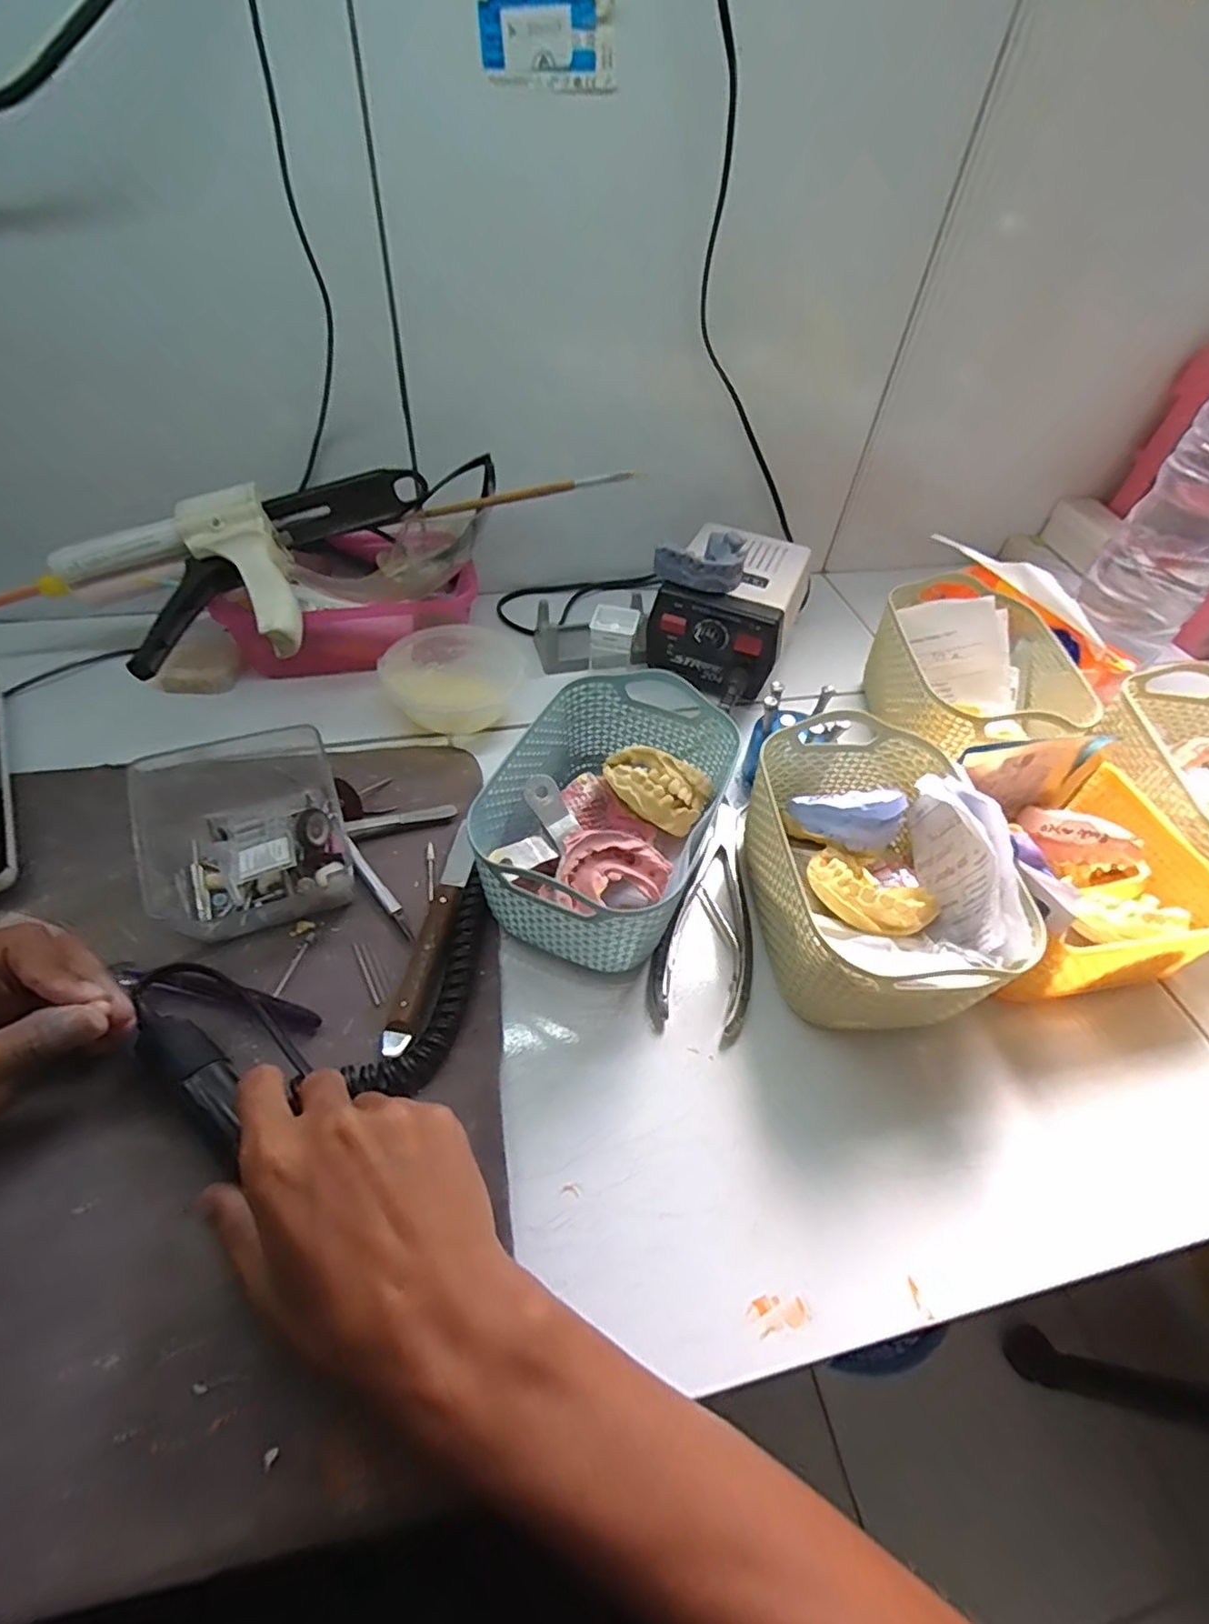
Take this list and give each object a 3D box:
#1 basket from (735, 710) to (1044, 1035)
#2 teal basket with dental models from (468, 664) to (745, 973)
[{"bbox_3d":[0.151,0.031,0.388,0.119,0.098,0.181,2,49,-3],"label":"basket"},{"bbox_3d":[0.003,0.003,0.406,0.114,0.083,0.181,22,51,14],"label":"teal basket with dental models"}]

